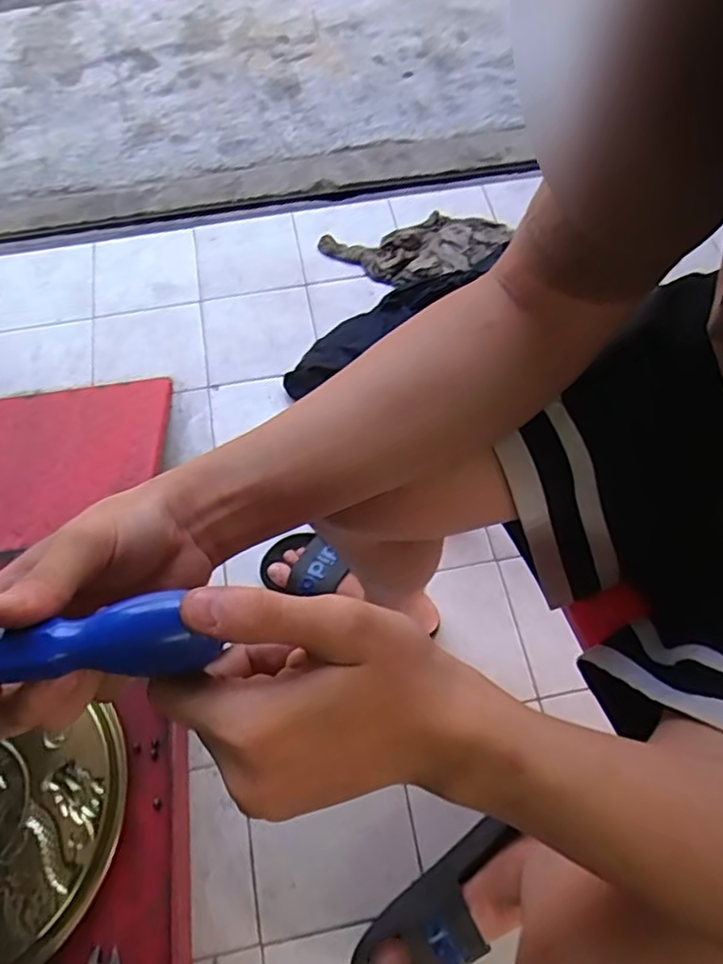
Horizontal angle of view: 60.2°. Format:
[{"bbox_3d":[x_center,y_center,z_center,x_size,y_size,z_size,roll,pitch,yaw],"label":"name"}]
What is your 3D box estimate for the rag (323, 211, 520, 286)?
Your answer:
[{"bbox_3d":[0.111,-0.442,1.181,0.344,0.022,0.163,-15,64,-7],"label":"rag"}]

